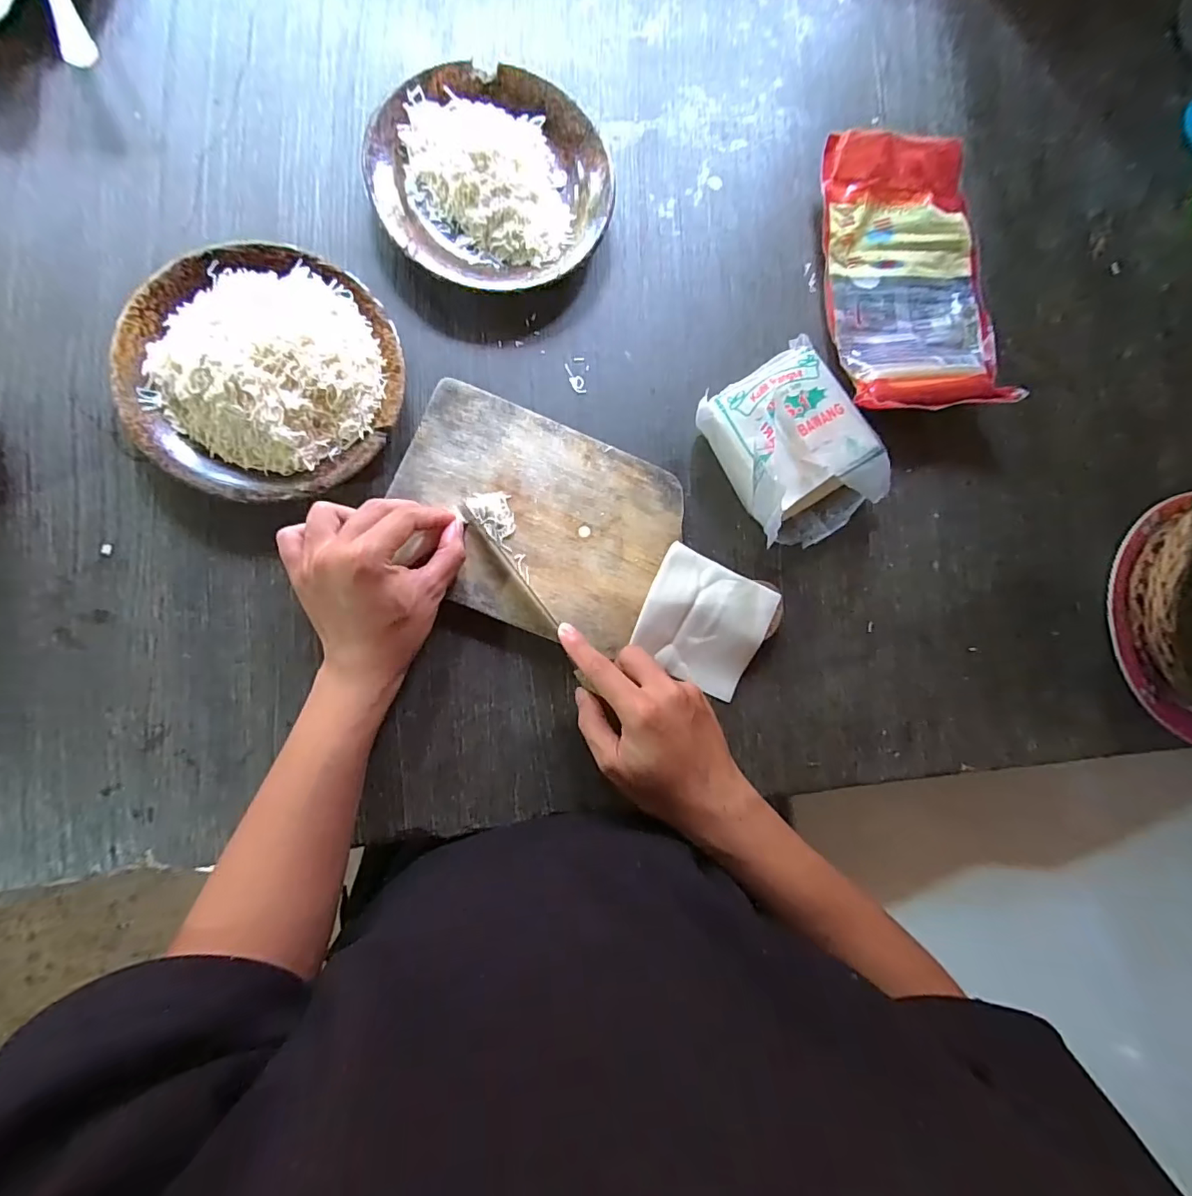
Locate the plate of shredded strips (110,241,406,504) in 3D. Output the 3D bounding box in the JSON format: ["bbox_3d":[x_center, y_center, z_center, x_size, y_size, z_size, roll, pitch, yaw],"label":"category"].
[{"bbox_3d":[-0.234,-0.161,0.370,0.180,0.051,0.177,1,86,-8],"label":"plate of shredded strips"}]

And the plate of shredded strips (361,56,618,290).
[{"bbox_3d":[-0.081,-0.331,0.413,0.181,0.036,0.169,1,86,-8],"label":"plate of shredded strips"}]

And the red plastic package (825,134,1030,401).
[{"bbox_3d":[0.279,-0.280,0.460,0.152,0.033,0.235,-3,86,-8],"label":"red plastic package"}]

